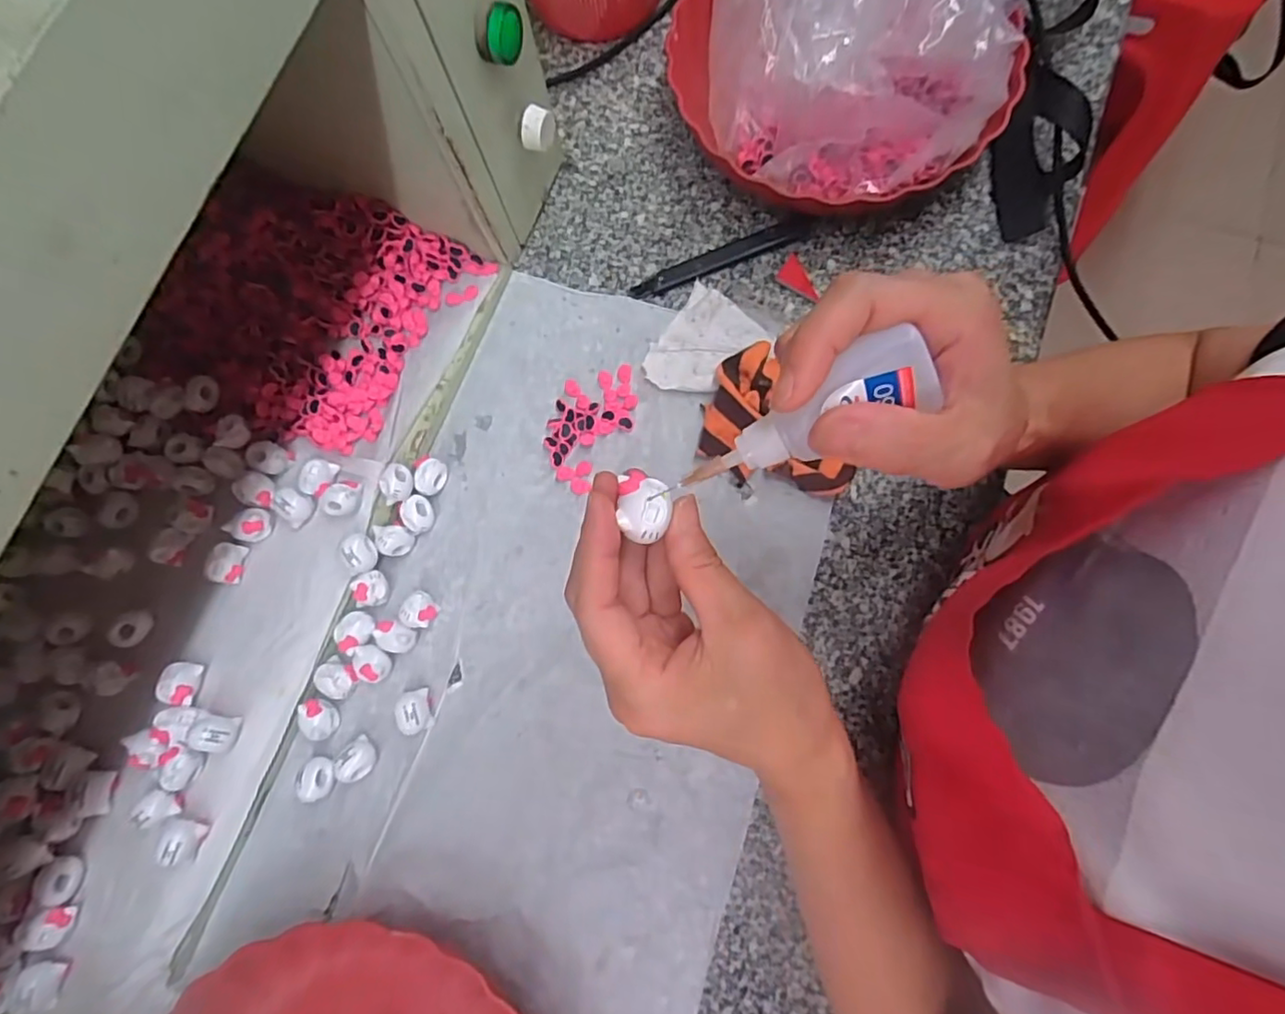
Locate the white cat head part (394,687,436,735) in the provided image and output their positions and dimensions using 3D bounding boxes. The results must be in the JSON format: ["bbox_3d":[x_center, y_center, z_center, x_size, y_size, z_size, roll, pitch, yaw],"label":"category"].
[{"bbox_3d":[-0.147,0.131,0.390,0.019,0.016,0.027,-15,77,0],"label":"white cat head part"}]

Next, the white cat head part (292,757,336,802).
[{"bbox_3d":[-0.205,0.170,0.383,0.019,0.015,0.024,-16,77,0],"label":"white cat head part"}]

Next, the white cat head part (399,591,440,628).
[{"bbox_3d":[-0.146,0.068,0.401,0.019,0.022,0.023,1,77,3],"label":"white cat head part"}]

